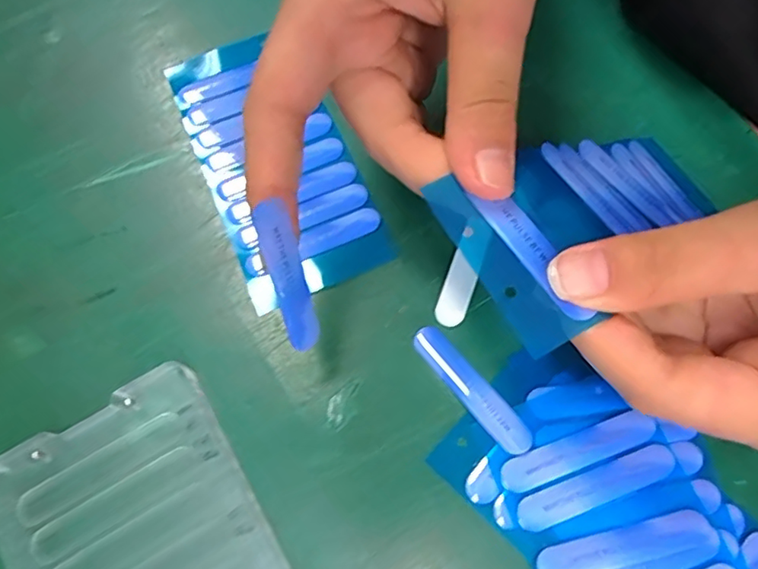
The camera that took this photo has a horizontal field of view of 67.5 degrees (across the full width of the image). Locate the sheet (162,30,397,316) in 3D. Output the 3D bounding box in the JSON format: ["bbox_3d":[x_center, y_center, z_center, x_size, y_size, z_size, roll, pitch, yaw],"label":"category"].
[{"bbox_3d":[-0.042,-0.051,0.223,0.054,0.004,0.118,-23,69,-7],"label":"sheet"}]

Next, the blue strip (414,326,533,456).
[{"bbox_3d":[0.030,0.034,0.187,0.011,0.006,0.050,-36,71,-12],"label":"blue strip"}]

